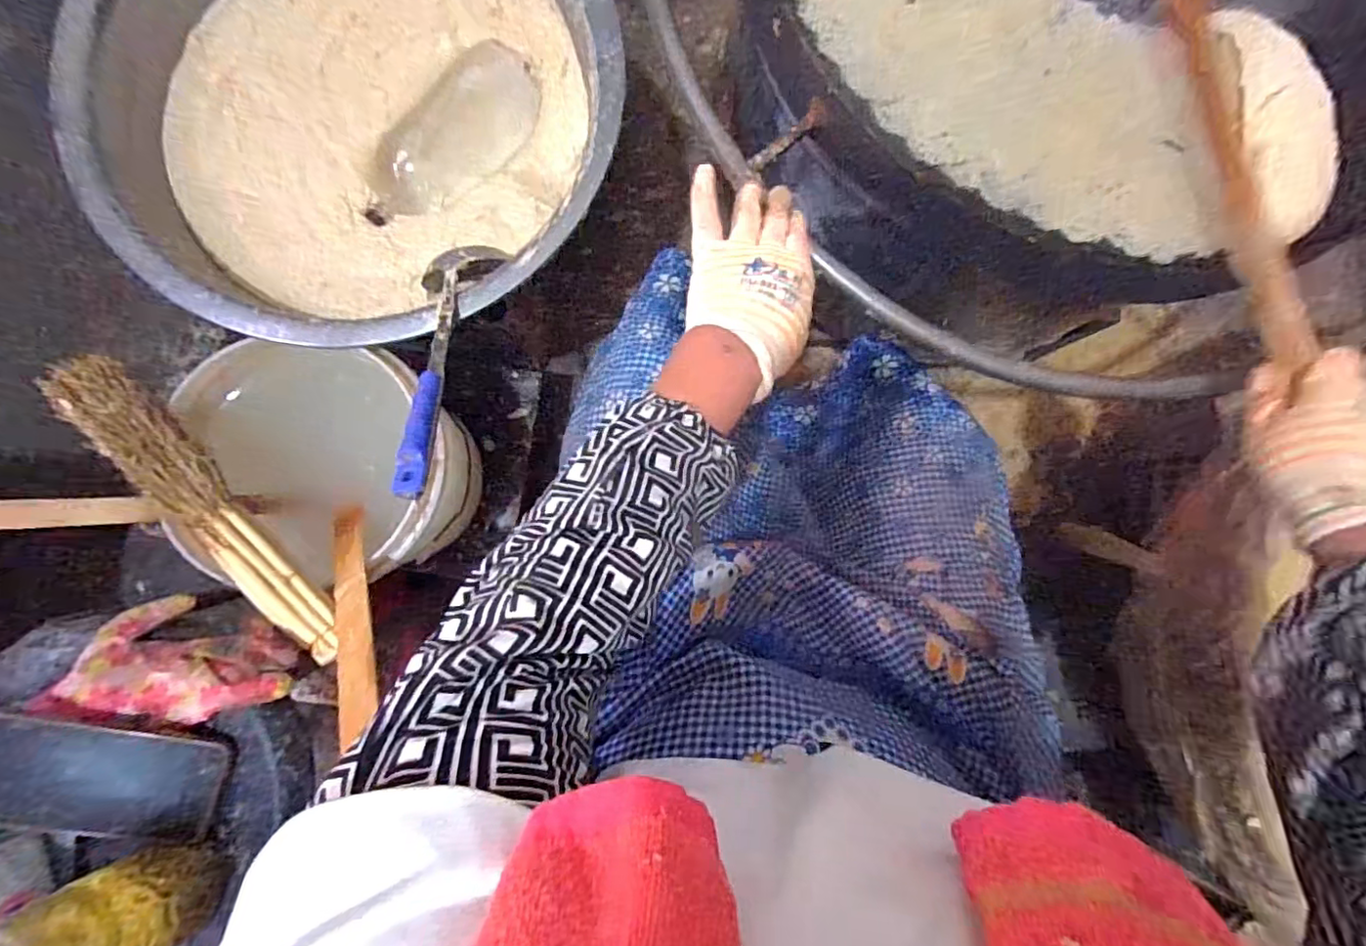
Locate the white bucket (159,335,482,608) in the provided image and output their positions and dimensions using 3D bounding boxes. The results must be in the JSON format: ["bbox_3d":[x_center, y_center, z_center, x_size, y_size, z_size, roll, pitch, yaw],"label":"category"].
[{"bbox_3d":[-0.365,-0.009,0.633,0.242,0.216,0.228,0,85,-3],"label":"white bucket"}]

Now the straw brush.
[{"bbox_3d":[-0.423,0.032,0.517,0.055,0.035,0.338,-44,88,-6],"label":"straw brush"}]

